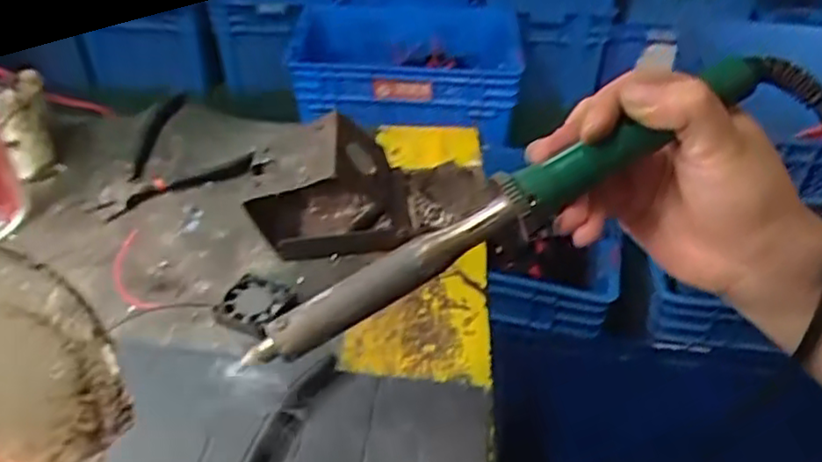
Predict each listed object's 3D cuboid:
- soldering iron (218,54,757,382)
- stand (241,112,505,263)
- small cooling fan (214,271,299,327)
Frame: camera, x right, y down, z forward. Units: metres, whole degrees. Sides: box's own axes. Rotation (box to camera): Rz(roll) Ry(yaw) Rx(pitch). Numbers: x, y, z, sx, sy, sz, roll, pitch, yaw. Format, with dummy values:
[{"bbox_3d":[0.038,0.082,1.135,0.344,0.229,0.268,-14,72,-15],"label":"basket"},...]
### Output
[{"bbox_3d":[0.041,-0.008,0.303,0.259,0.019,0.019,-30,44,-2],"label":"soldering iron"},{"bbox_3d":[-0.024,-0.035,0.485,0.169,0.080,0.070,-5,40,-7],"label":"stand"},{"bbox_3d":[-0.099,0.047,0.438,0.041,0.013,0.041,15,41,17],"label":"small cooling fan"}]

